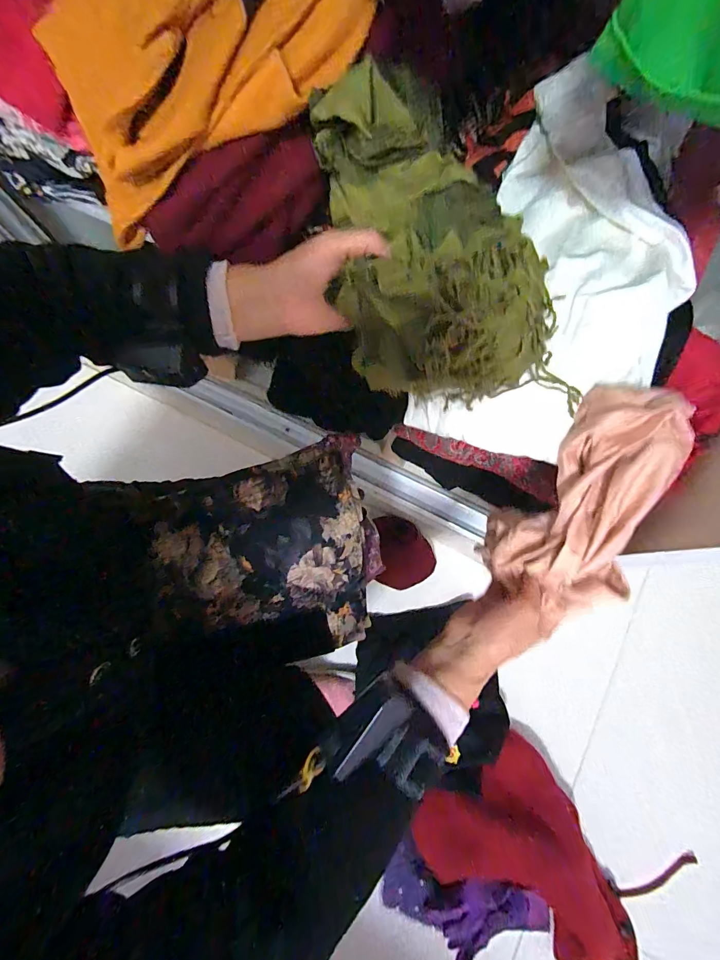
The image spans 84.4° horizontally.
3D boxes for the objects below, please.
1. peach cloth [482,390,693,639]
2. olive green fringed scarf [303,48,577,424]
[{"bbox_3d":[0.202,0.018,0.344,0.107,0.051,0.195,30,104,8],"label":"peach cloth"},{"bbox_3d":[0.055,-0.150,0.299,0.130,0.159,0.197,-33,78,-6],"label":"olive green fringed scarf"}]

